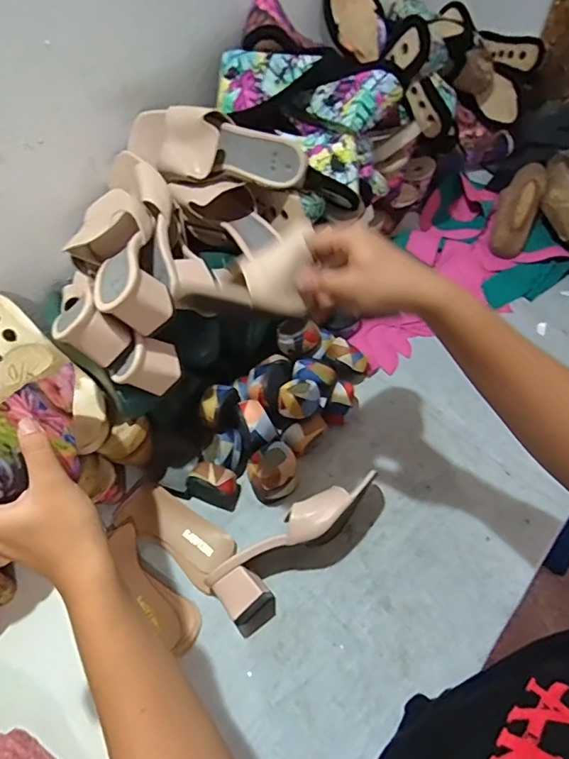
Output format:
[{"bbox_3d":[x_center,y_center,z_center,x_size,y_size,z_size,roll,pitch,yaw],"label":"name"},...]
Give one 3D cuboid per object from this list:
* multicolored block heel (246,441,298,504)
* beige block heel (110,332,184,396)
[{"bbox_3d":[-0.016,0.123,0.625,0.066,0.072,0.053,-20,56,-7],"label":"multicolored block heel"},{"bbox_3d":[-0.151,-0.015,0.530,0.056,0.059,0.050,-62,34,5],"label":"beige block heel"}]

